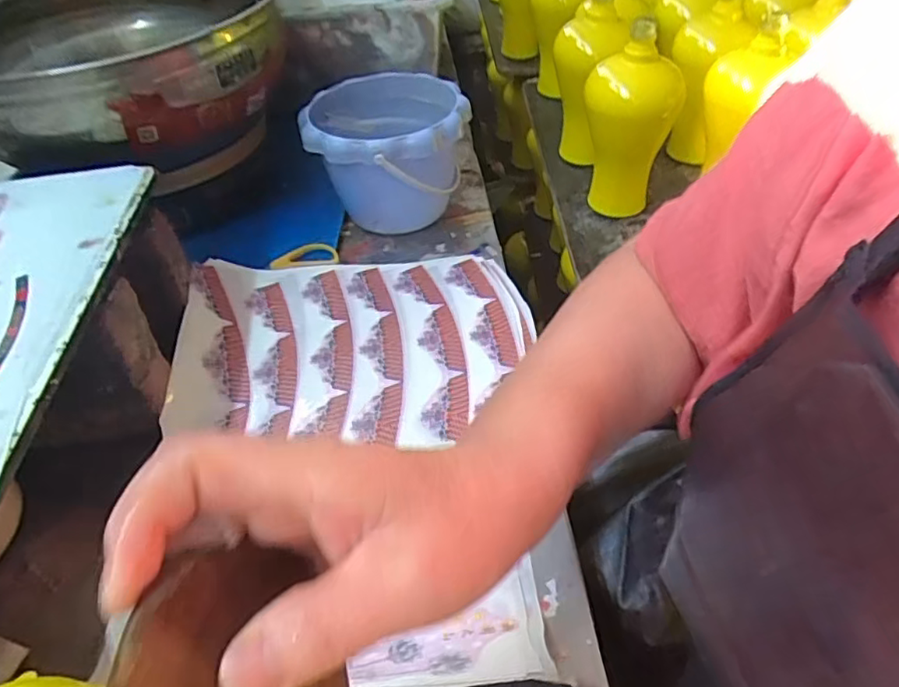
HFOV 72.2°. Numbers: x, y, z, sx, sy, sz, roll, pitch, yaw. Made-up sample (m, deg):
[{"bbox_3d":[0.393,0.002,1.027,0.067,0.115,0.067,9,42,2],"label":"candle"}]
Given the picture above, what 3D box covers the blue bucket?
[{"bbox_3d":[-0.061,-0.182,0.612,0.150,0.114,0.160,-11,44,-9],"label":"blue bucket"}]

